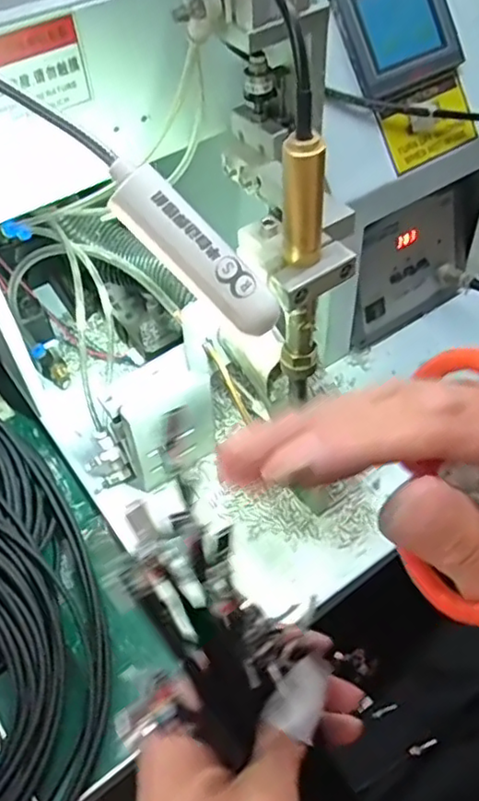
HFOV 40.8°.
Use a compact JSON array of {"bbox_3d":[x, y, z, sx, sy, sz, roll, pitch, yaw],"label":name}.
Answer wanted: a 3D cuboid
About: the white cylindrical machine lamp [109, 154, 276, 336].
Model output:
[{"bbox_3d":[-0.018,-0.060,0.256,0.085,0.015,0.018,44,58,-10],"label":"white cylindrical machine lamp"}]

